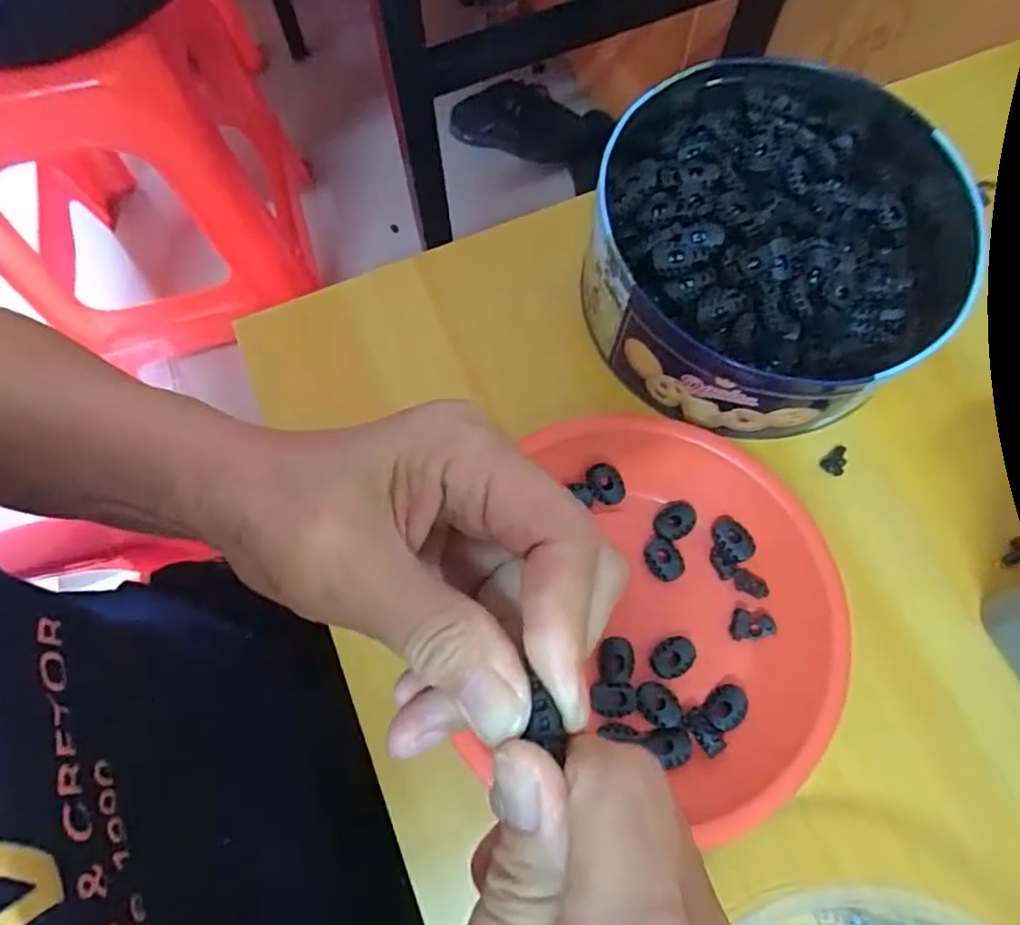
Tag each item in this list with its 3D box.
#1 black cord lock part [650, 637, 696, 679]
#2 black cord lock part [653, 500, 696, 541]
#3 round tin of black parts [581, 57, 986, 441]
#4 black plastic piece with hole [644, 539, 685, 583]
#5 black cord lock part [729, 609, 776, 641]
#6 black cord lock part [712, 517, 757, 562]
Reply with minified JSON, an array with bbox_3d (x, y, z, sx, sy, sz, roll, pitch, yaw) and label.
[{"bbox_3d":[0.080,0.095,0.311,0.022,0.005,0.017,-31,73,-10],"label":"black cord lock part"},{"bbox_3d":[0.086,0.031,0.332,0.024,0.008,0.017,-42,75,-13],"label":"black cord lock part"},{"bbox_3d":[0.145,-0.126,0.349,0.213,0.066,0.186,-42,75,-13],"label":"round tin of black parts"},{"bbox_3d":[0.080,0.050,0.327,0.018,0.010,0.021,-19,71,-6],"label":"black plastic piece with hole"},{"bbox_3d":[0.120,0.082,0.316,0.019,0.006,0.015,16,72,6],"label":"black cord lock part"},{"bbox_3d":[0.114,0.039,0.326,0.018,0.009,0.024,-38,74,-12],"label":"black cord lock part"}]

